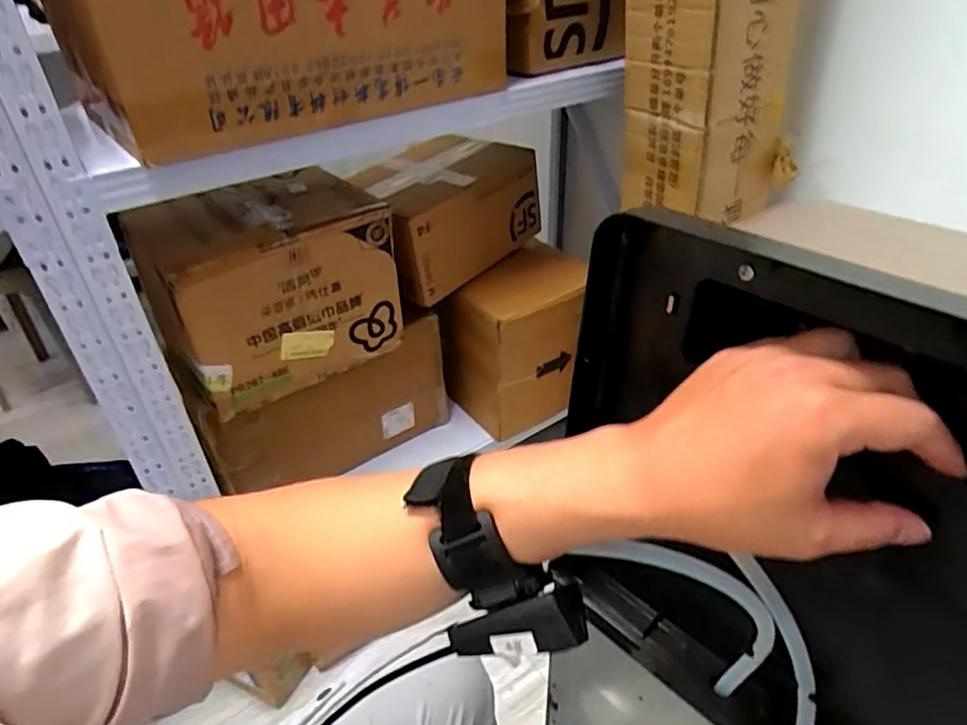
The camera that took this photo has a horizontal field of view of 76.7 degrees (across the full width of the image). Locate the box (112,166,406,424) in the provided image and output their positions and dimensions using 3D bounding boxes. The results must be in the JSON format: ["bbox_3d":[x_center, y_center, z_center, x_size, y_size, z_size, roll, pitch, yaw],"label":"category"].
[{"bbox_3d":[-0.430,-0.158,1.235,0.433,0.324,0.298,-26,42,-29],"label":"box"}]

